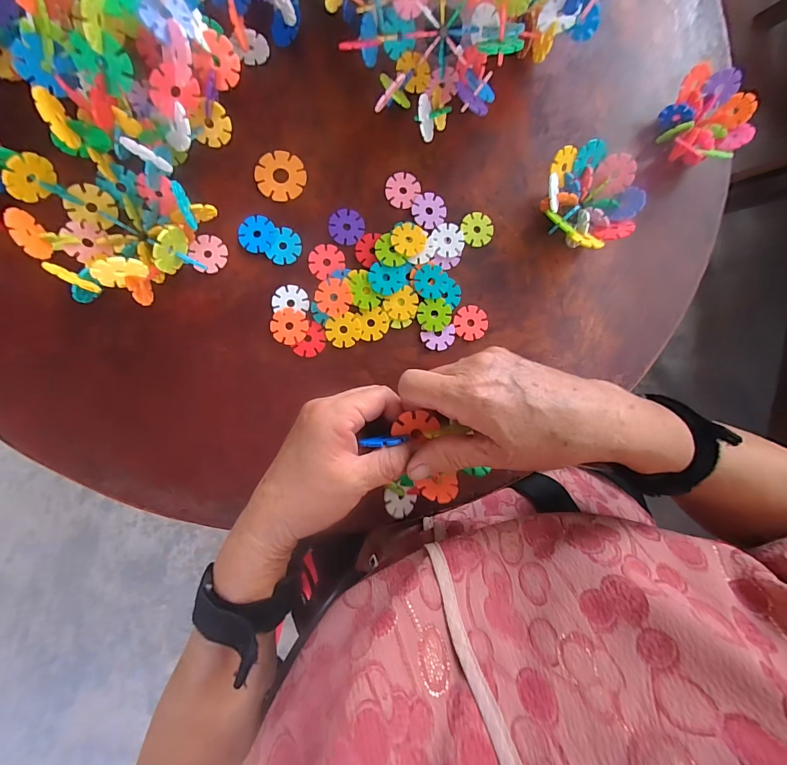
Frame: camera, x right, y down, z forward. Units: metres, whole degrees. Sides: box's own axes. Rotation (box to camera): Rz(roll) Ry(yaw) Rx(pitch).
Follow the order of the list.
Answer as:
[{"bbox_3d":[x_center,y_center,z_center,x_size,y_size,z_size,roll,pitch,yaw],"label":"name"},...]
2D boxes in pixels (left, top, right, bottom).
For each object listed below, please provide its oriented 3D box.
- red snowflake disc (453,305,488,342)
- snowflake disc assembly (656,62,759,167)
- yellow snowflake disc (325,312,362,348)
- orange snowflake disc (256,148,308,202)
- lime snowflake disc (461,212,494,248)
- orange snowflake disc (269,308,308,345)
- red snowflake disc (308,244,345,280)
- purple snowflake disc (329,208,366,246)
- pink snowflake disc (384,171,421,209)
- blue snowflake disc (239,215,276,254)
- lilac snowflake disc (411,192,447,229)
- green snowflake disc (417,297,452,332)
[{"bbox_3d":[0.073,-0.056,0.343,0.029,0.004,0.032,32,86,-5],"label":"red snowflake disc"},{"bbox_3d":[0.297,-0.253,0.357,0.071,0.043,0.081,-39,93,-5],"label":"snowflake disc assembly"},{"bbox_3d":[-0.045,-0.047,0.329,0.031,0.004,0.030,1,89,-6],"label":"yellow snowflake disc"},{"bbox_3d":[-0.099,-0.183,0.326,0.041,0.004,0.042,0,89,-6],"label":"orange snowflake disc"},{"bbox_3d":[0.079,-0.144,0.345,0.030,0.004,0.031,0,89,-6],"label":"lime snowflake disc"},{"bbox_3d":[-0.092,-0.049,0.325,0.032,0.004,0.031,0,89,-6],"label":"orange snowflake disc"},{"bbox_3d":[-0.060,-0.109,0.329,0.031,0.004,0.028,-38,93,-5],"label":"red snowflake disc"},{"bbox_3d":[-0.042,-0.141,0.332,0.032,0.004,0.032,0,89,-6],"label":"purple snowflake disc"},{"bbox_3d":[0.008,-0.177,0.336,0.029,0.004,0.034,37,86,-4],"label":"pink snowflake disc"},{"bbox_3d":[-0.119,-0.130,0.323,0.030,0.004,0.032,0,89,-6],"label":"blue snowflake disc"},{"bbox_3d":[0.033,-0.159,0.339,0.030,0.004,0.032,0,89,-6],"label":"lilac snowflake disc"},{"bbox_3d":[0.038,-0.062,0.339,0.031,0.004,0.029,0,89,-6],"label":"green snowflake disc"}]

